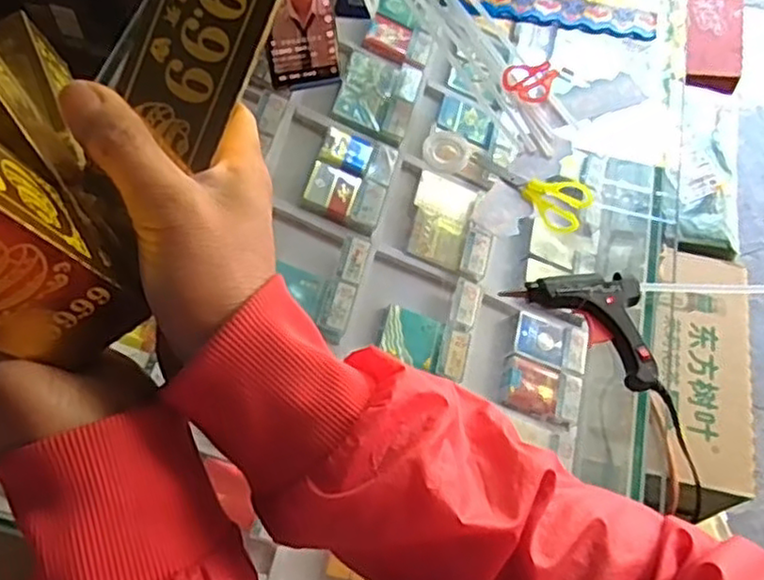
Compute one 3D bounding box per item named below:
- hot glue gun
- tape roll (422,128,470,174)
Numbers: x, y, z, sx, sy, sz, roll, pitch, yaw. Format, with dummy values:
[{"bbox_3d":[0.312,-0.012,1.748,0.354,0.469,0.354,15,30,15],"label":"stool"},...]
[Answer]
[{"bbox_3d":[0.188,0.018,0.599,0.139,0.029,0.077,36,67,17],"label":"hot glue gun"},{"bbox_3d":[0.064,-0.141,0.697,0.045,0.016,0.050,-2,62,-2],"label":"tape roll"}]

